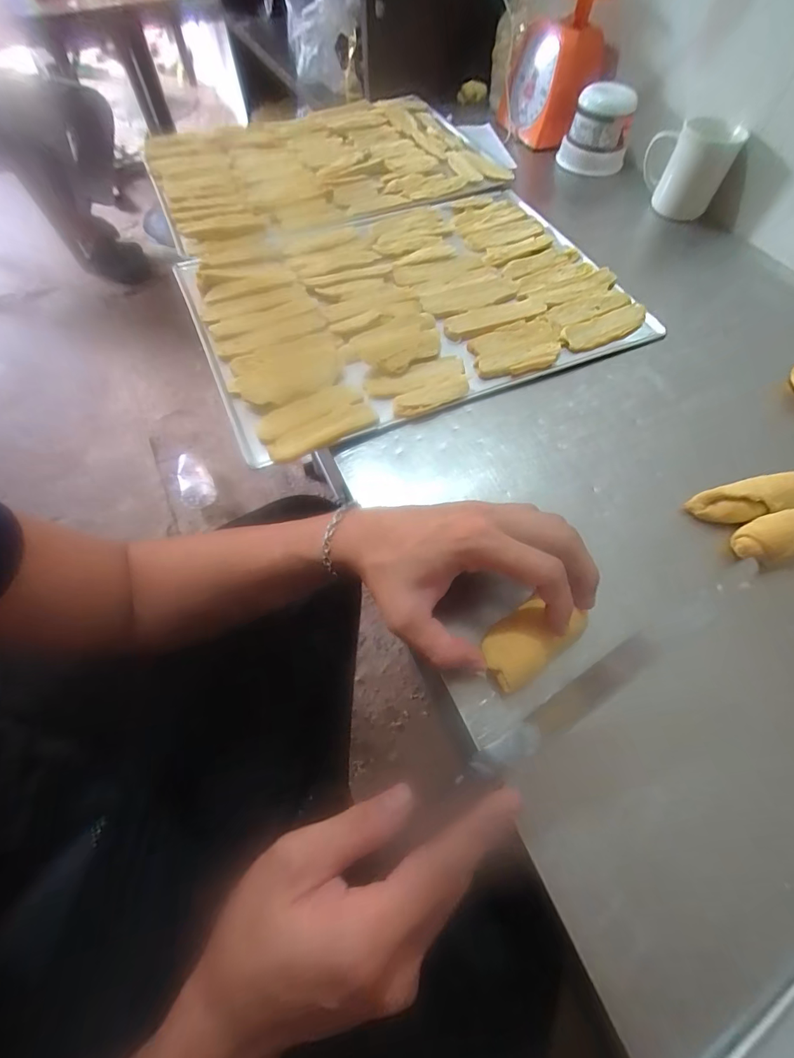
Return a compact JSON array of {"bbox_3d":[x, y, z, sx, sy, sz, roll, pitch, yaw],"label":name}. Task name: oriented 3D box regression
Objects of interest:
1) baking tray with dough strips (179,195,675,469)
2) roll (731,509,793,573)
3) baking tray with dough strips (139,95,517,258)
[{"bbox_3d":[0.012,-0.250,0.490,0.431,0.018,0.310,-23,63,-12],"label":"baking tray with dough strips"},{"bbox_3d":[0.297,0.006,0.345,0.067,0.033,0.035,-13,61,-9],"label":"roll"},{"bbox_3d":[-0.094,-0.509,0.624,0.456,0.018,0.303,-22,63,-12],"label":"baking tray with dough strips"}]

